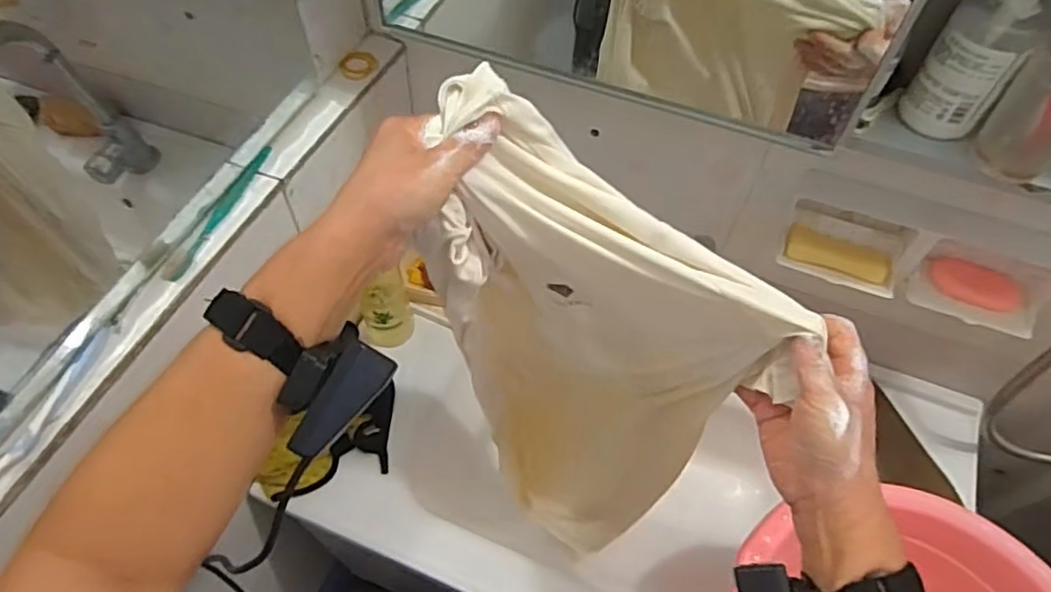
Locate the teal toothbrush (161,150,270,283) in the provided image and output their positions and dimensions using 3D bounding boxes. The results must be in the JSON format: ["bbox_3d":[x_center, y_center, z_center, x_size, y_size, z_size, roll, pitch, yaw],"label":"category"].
[{"bbox_3d":[-0.290,-0.084,0.614,0.018,0.010,0.172,15,56,8],"label":"teal toothbrush"}]

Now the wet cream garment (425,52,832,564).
[{"bbox_3d":[0.050,0.086,0.568,0.248,0.527,0.095,31,60,18],"label":"wet cream garment"}]

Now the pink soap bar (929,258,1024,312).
[{"bbox_3d":[0.465,-0.015,0.663,0.086,0.016,0.055,22,58,13],"label":"pink soap bar"}]

